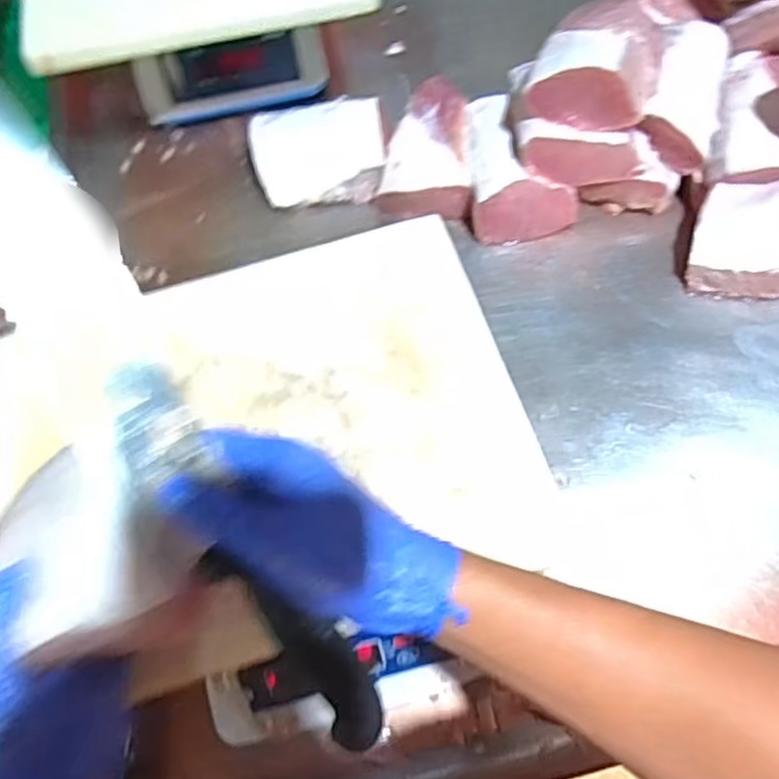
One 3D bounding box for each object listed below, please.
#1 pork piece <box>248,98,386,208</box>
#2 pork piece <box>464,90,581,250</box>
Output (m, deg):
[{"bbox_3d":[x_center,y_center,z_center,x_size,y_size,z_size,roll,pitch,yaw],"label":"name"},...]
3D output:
[{"bbox_3d":[-0.084,-0.280,0.830,0.154,0.063,0.112,-2,61,1],"label":"pork piece"},{"bbox_3d":[0.143,-0.260,0.805,0.113,0.069,0.172,-8,61,-2],"label":"pork piece"}]

